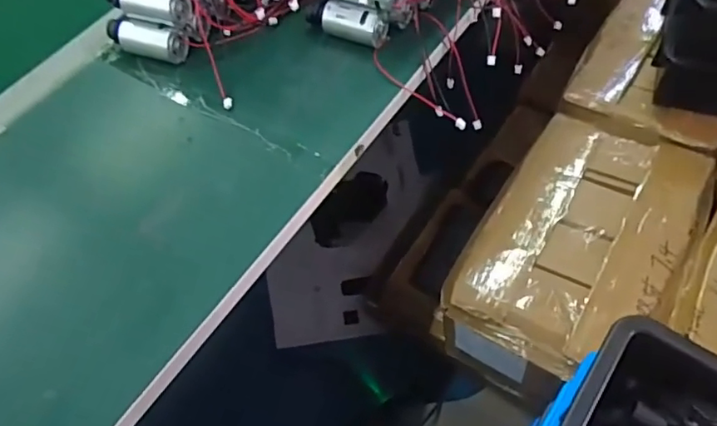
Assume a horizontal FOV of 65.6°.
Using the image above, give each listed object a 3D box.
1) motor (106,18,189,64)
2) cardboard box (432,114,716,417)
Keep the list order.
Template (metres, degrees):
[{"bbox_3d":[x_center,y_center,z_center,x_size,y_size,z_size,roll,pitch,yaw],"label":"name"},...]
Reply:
[{"bbox_3d":[-0.217,-0.176,0.562,0.086,0.028,0.031,19,61,16],"label":"motor"},{"bbox_3d":[0.292,0.071,0.772,0.236,0.194,0.356,29,64,21],"label":"cardboard box"}]

